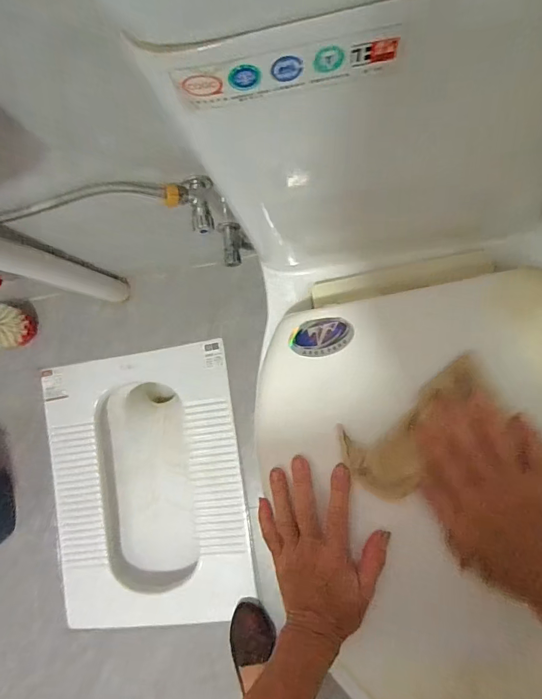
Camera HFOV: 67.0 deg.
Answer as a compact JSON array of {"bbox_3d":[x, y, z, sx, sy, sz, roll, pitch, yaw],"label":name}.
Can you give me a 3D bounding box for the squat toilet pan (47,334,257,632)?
[{"bbox_3d":[-0.264,0.305,0.965,0.427,0.165,0.578,-9,84,9],"label":"squat toilet pan"}]

